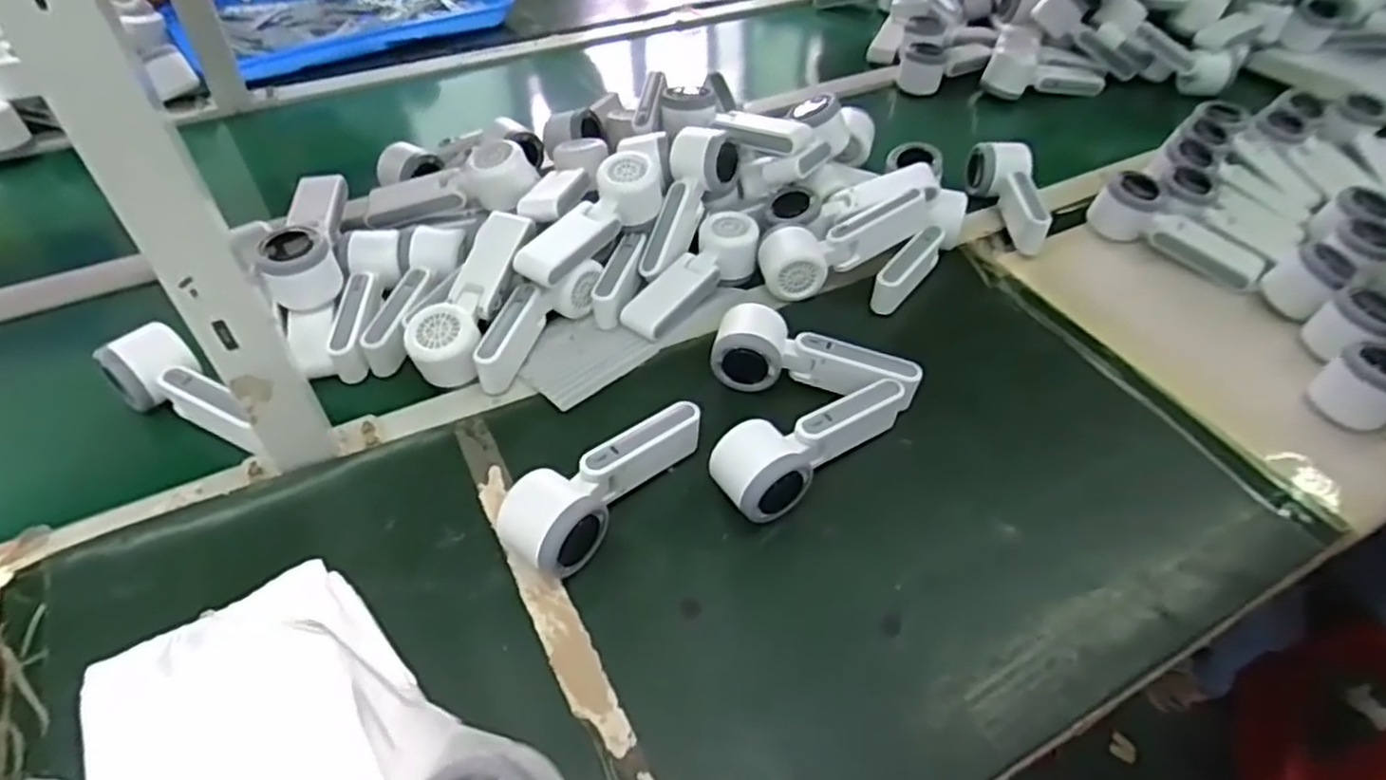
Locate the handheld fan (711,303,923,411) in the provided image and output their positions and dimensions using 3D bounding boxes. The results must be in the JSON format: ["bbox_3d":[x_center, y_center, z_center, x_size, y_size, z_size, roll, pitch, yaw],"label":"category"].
[{"bbox_3d":[0.102,-0.024,0.627,0.167,0.053,0.065,10,46,9],"label":"handheld fan"}]

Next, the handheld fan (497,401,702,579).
[{"bbox_3d":[-0.061,0.062,0.535,0.057,0.053,0.165,30,52,25],"label":"handheld fan"}]

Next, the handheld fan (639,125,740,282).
[{"bbox_3d":[-0.010,-0.179,0.721,0.061,0.046,0.165,19,80,14],"label":"handheld fan"}]

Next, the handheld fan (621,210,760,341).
[{"bbox_3d":[0.002,-0.104,0.698,0.060,0.054,0.160,27,51,23],"label":"handheld fan"}]

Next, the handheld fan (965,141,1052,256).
[{"bbox_3d":[0.331,-0.206,0.796,0.061,0.047,0.147,6,46,5],"label":"handheld fan"}]

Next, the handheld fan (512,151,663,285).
[{"bbox_3d":[-0.092,-0.151,0.678,0.053,0.066,0.163,26,51,22],"label":"handheld fan"}]

